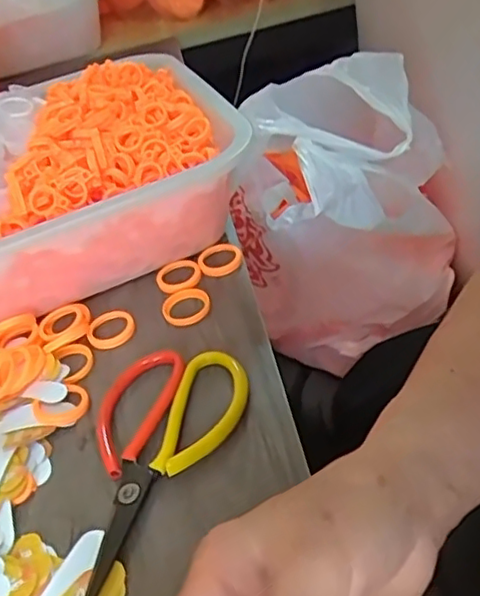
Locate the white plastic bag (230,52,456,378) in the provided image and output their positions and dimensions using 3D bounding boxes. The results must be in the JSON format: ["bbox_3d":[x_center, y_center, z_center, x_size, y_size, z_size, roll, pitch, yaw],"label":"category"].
[{"bbox_3d":[0.118,-0.083,0.681,0.260,0.311,0.161,-36,44,-25],"label":"white plastic bag"}]

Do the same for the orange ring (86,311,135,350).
[{"bbox_3d":[-0.095,0.021,0.460,0.033,0.011,0.033,-8,40,7],"label":"orange ring"}]

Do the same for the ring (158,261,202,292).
[{"bbox_3d":[-0.049,-0.019,0.489,0.034,0.005,0.036,-8,40,7],"label":"ring"}]

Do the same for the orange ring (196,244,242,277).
[{"bbox_3d":[-0.016,-0.032,0.499,0.036,0.010,0.036,-8,40,7],"label":"orange ring"}]

